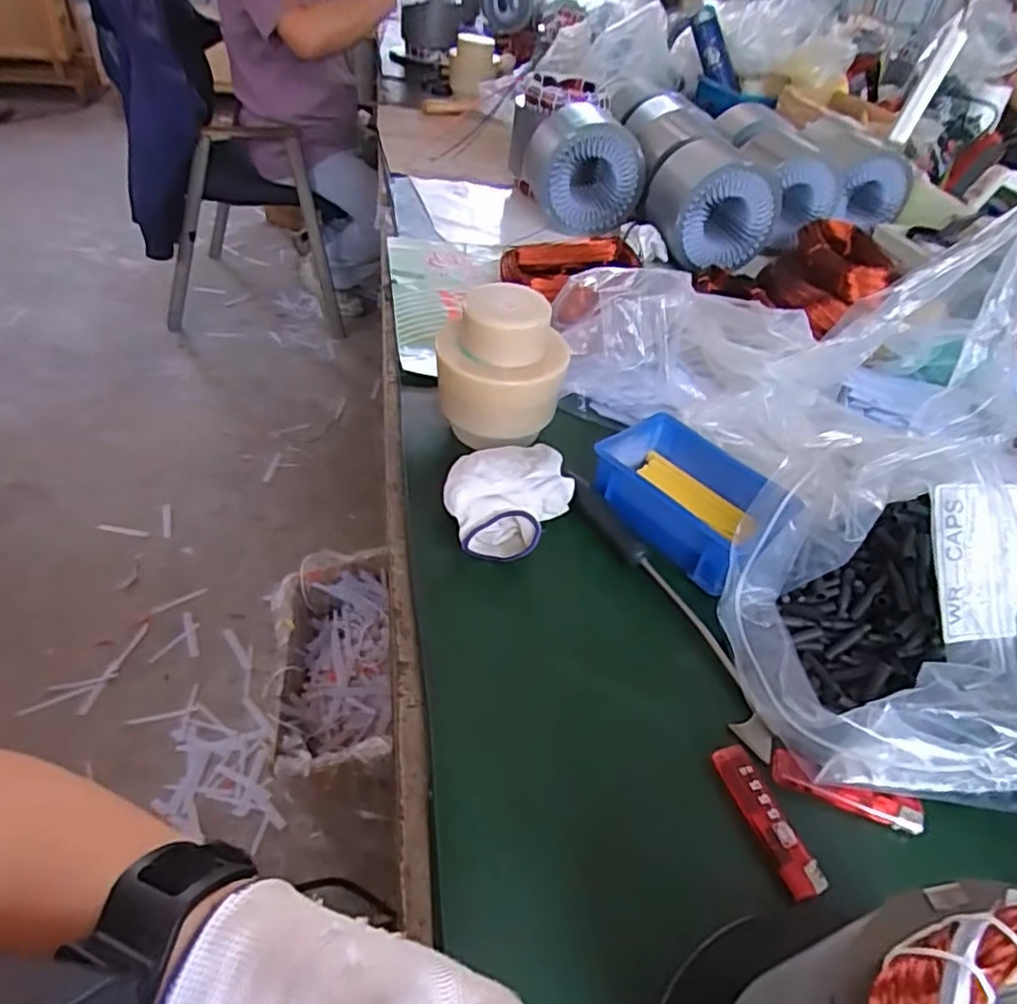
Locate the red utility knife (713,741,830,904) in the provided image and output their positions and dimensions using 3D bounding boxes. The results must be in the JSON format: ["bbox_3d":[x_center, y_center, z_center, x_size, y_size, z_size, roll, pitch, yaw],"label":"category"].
[{"bbox_3d":[0.145,0.178,0.367,0.022,0.009,0.082,-9,46,-18],"label":"red utility knife"}]

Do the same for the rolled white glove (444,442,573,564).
[{"bbox_3d":[0.000,-0.004,0.515,0.100,0.045,0.100,5,43,-4],"label":"rolled white glove"}]

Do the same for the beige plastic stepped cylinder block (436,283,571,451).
[{"bbox_3d":[-0.007,-0.111,0.575,0.109,0.134,0.091,4,43,-6],"label":"beige plastic stepped cylinder block"}]

